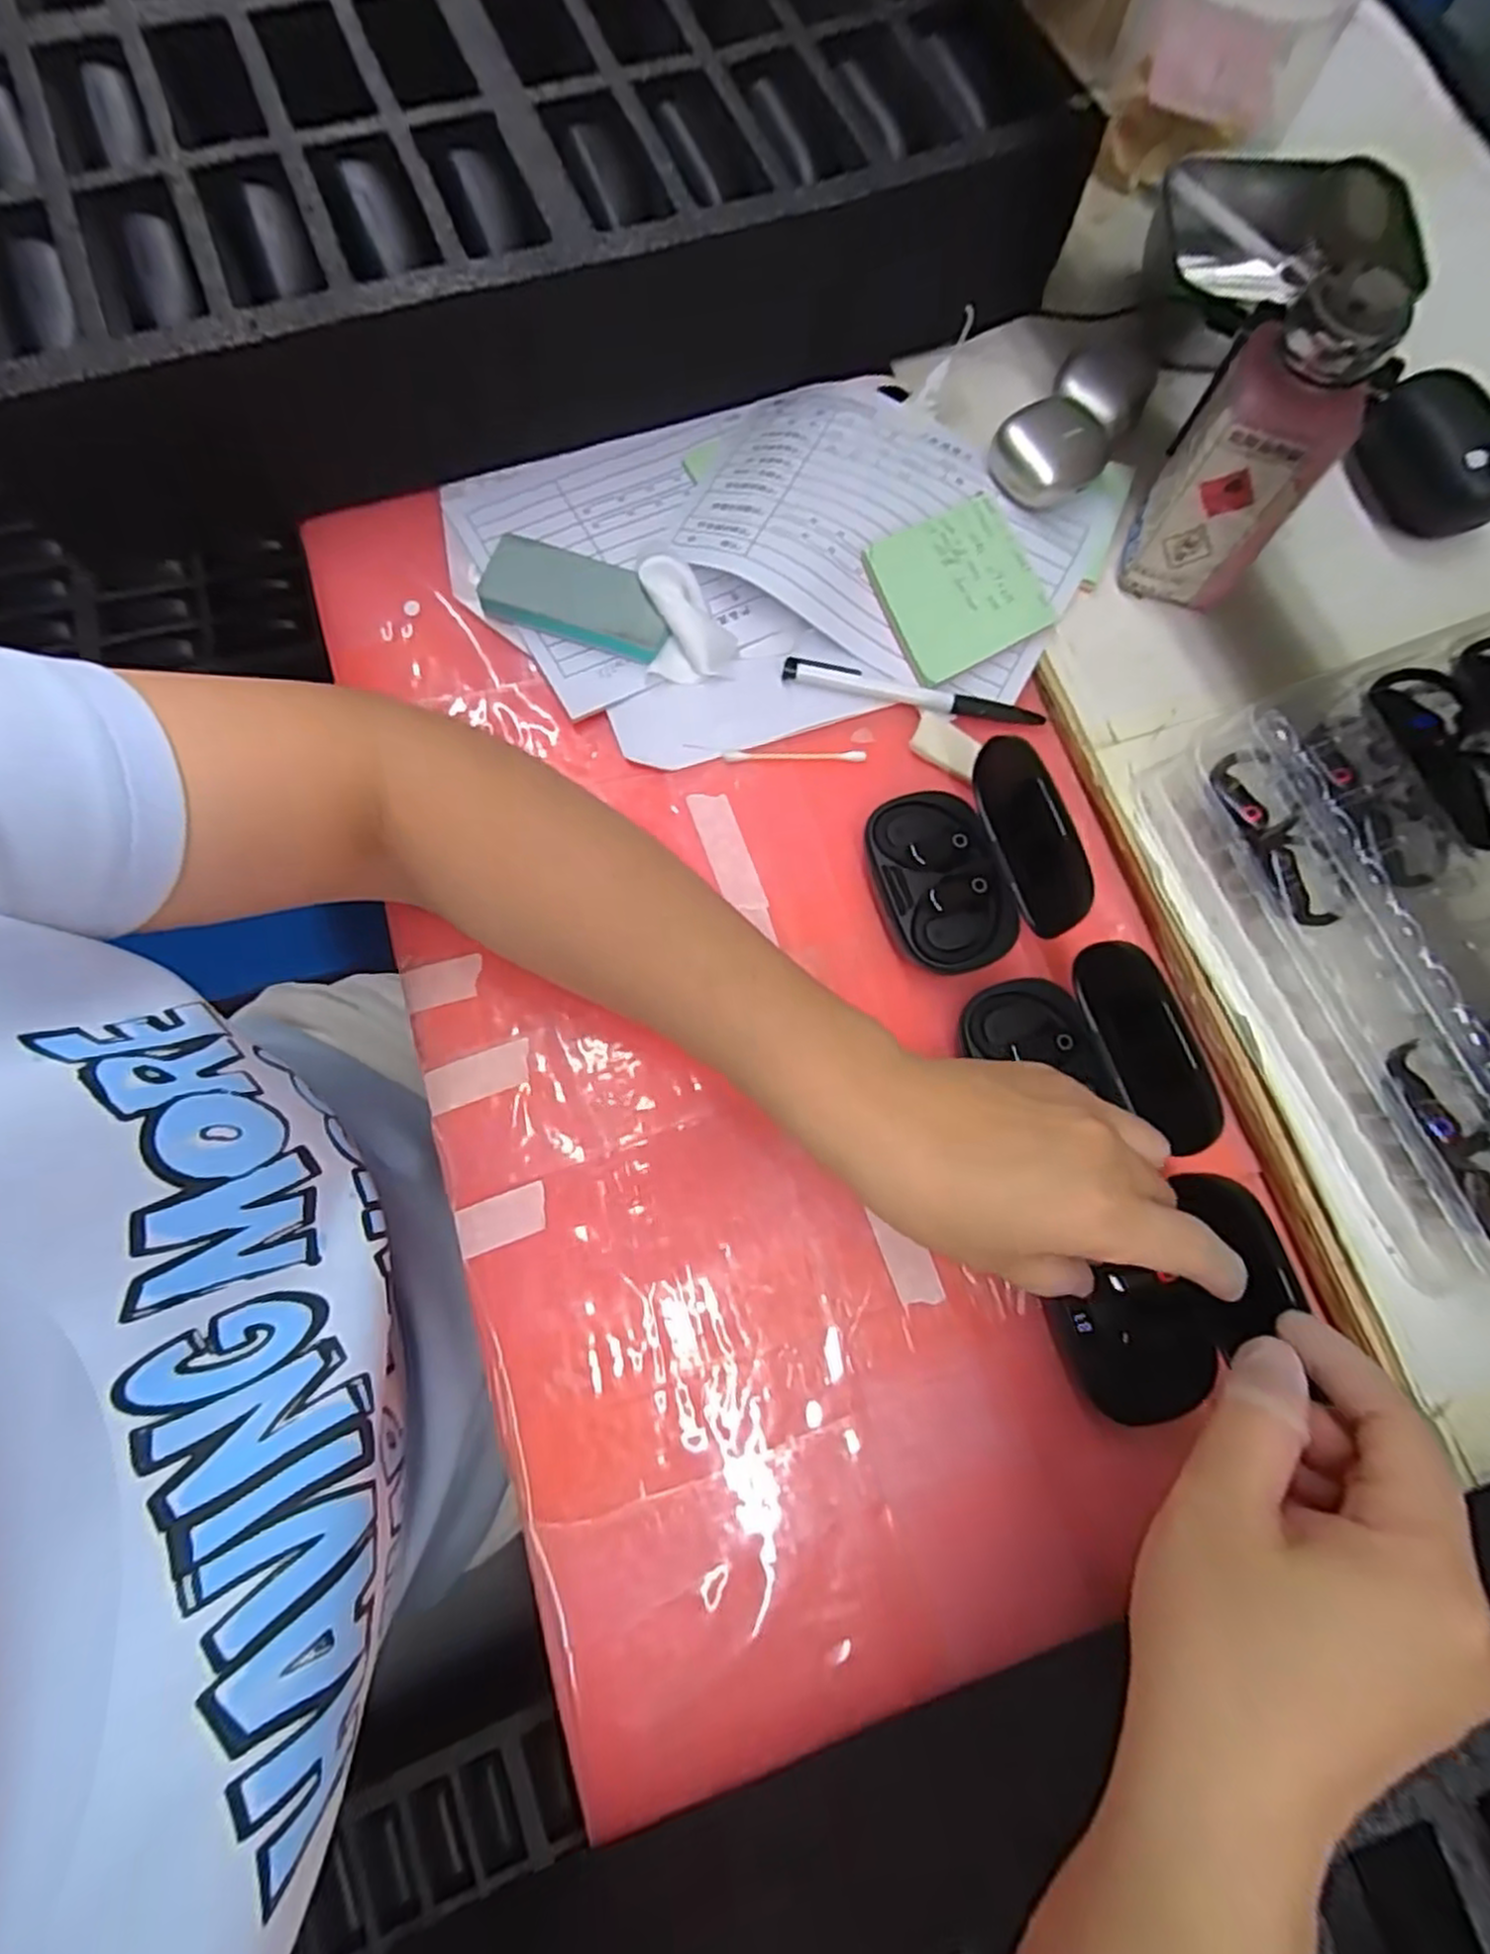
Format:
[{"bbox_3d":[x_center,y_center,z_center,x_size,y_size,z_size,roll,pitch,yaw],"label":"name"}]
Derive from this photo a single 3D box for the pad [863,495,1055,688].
[{"bbox_3d":[0.111,-0.200,0.381,0.076,0.008,0.076,-26,89,0],"label":"pad"}]

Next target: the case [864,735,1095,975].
[{"bbox_3d":[0.102,-0.052,0.330,0.084,0.054,0.089,-17,78,-8],"label":"case"}]

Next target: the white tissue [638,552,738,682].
[{"bbox_3d":[-0.028,-0.180,0.369,0.043,0.023,0.059,-5,76,-5],"label":"white tissue"}]

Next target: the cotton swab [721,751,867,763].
[{"bbox_3d":[0.025,-0.111,0.372,0.073,0.006,0.005,-3,77,-2],"label":"cotton swab"}]

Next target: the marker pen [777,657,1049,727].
[{"bbox_3d":[0.087,-0.145,0.379,0.134,0.012,0.014,11,76,-1],"label":"marker pen"}]

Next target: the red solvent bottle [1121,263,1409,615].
[{"bbox_3d":[0.226,-0.233,0.333,0.057,0.127,0.048,29,76,4],"label":"red solvent bottle"}]

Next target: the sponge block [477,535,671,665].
[{"bbox_3d":[-0.082,-0.188,0.367,0.092,0.021,0.043,17,76,1],"label":"sponge block"}]

